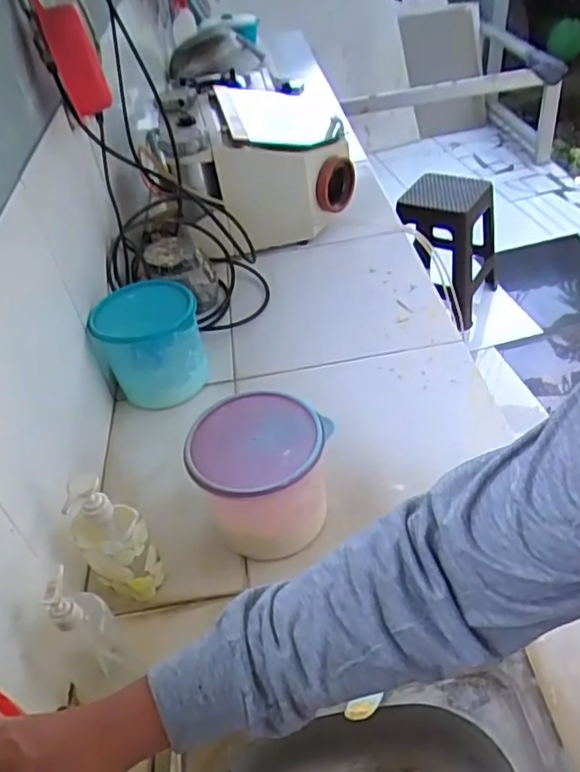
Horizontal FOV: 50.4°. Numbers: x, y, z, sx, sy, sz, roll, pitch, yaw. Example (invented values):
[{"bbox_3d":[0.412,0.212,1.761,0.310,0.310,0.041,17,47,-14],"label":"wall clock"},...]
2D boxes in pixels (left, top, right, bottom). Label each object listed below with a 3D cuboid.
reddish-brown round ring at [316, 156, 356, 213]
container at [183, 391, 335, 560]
[{"bbox_3d":[0.095,-0.438,1.321,0.041,0.114,0.117,18,49,25],"label":"reddish-brown round ring"},{"bbox_3d":[-0.035,0.120,0.786,0.163,0.154,0.155,-4,43,4],"label":"container"}]

